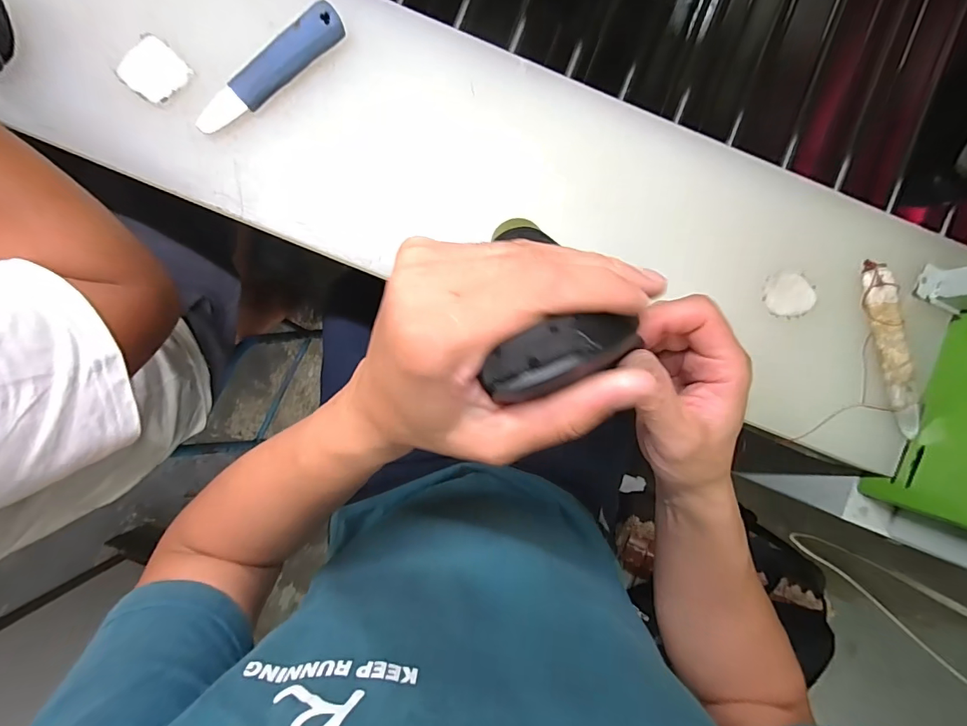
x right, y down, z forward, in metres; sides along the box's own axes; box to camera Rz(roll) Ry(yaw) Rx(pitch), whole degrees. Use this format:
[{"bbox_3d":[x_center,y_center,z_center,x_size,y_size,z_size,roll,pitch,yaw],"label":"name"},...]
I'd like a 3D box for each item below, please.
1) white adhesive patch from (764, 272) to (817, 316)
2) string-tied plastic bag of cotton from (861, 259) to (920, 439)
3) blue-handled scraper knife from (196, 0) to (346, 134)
[{"bbox_3d":[0.294,-0.066,0.423,0.049,0.004,0.041,1,92,-2],"label":"white adhesive patch"},{"bbox_3d":[0.387,-0.013,0.422,0.031,0.017,0.167,-9,92,-2],"label":"string-tied plastic bag of cotton"},{"bbox_3d":[-0.193,-0.262,0.397,0.156,0.019,0.030,-39,92,0],"label":"blue-handled scraper knife"}]

